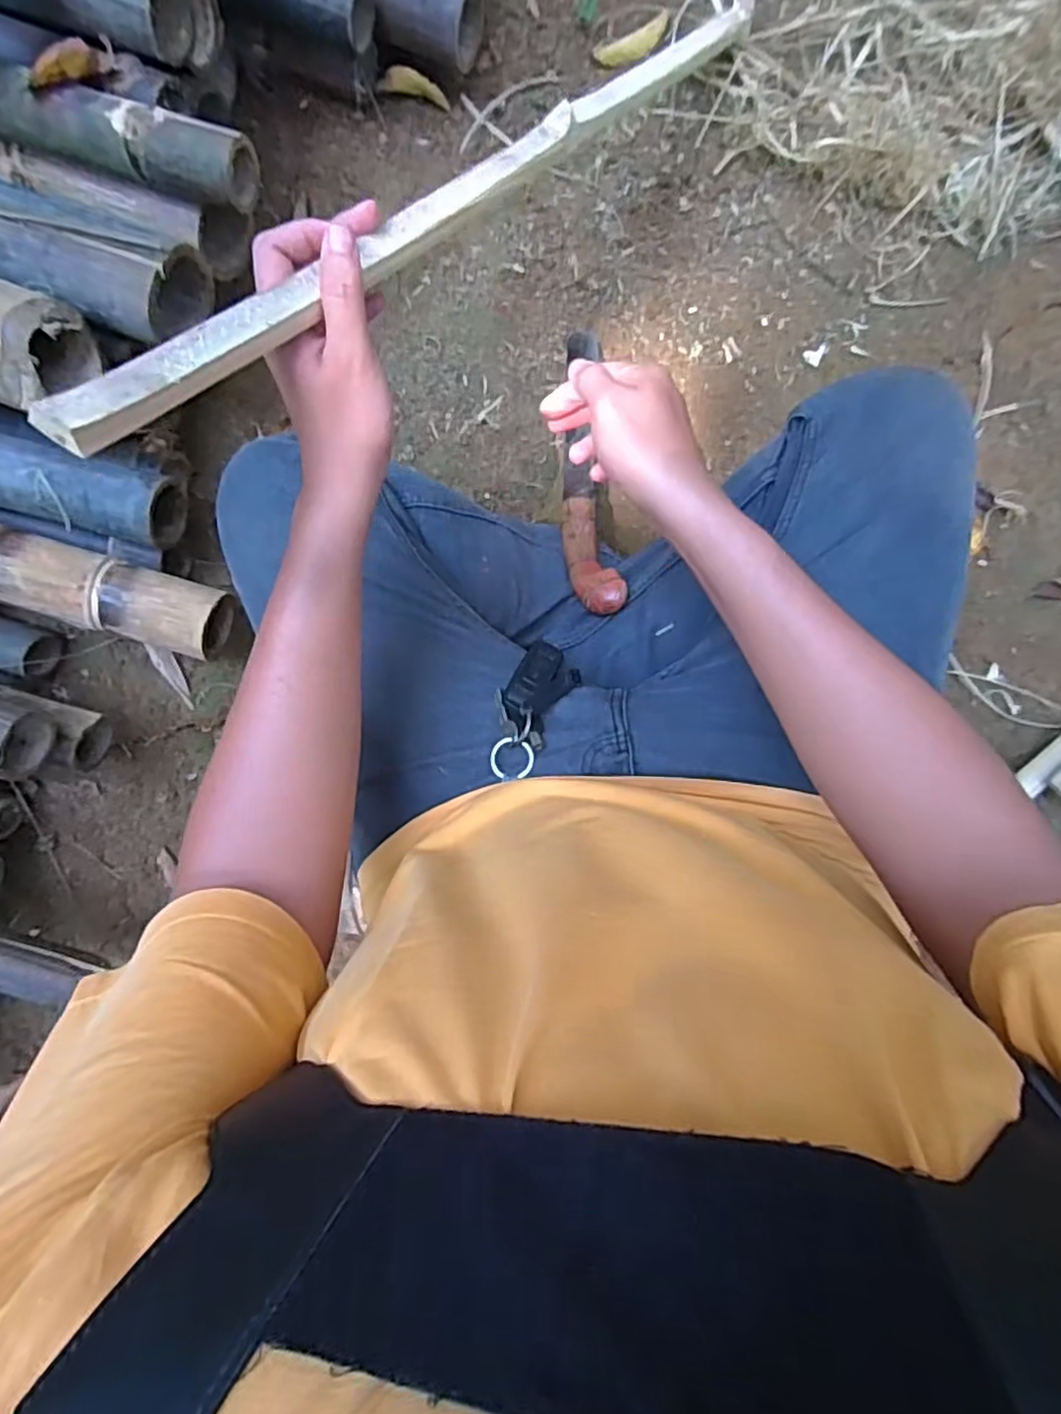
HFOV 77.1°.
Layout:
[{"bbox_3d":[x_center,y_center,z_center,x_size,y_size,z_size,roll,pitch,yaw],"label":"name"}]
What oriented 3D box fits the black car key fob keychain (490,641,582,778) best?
[{"bbox_3d":[0.001,-0.002,0.511,0.052,0.022,0.115,22,64,1],"label":"black car key fob keychain"}]

